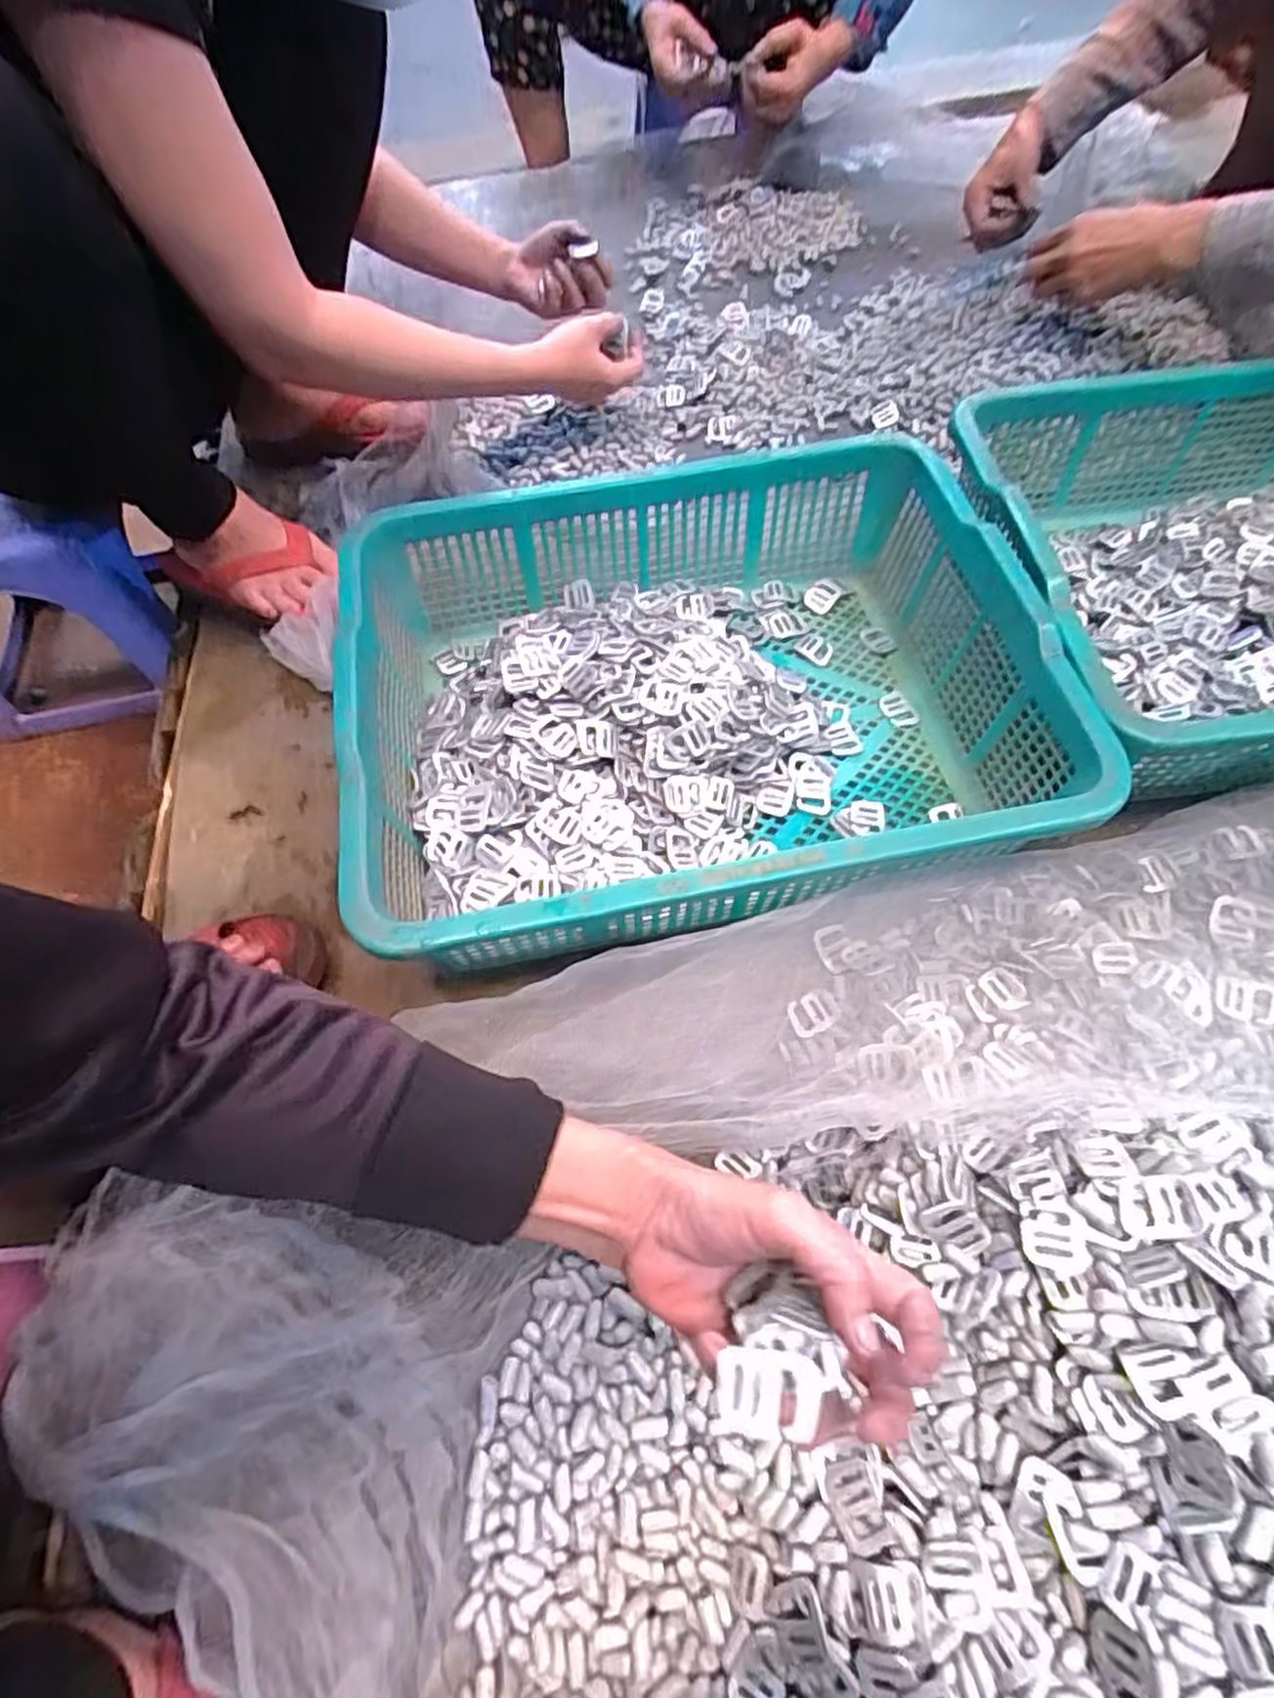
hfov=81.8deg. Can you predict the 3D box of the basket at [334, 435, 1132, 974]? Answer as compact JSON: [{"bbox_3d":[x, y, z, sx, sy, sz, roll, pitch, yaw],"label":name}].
[{"bbox_3d":[0.040,-0.117,0.544,0.458,0.119,0.366,-12,61,-3],"label":"basket"}]

